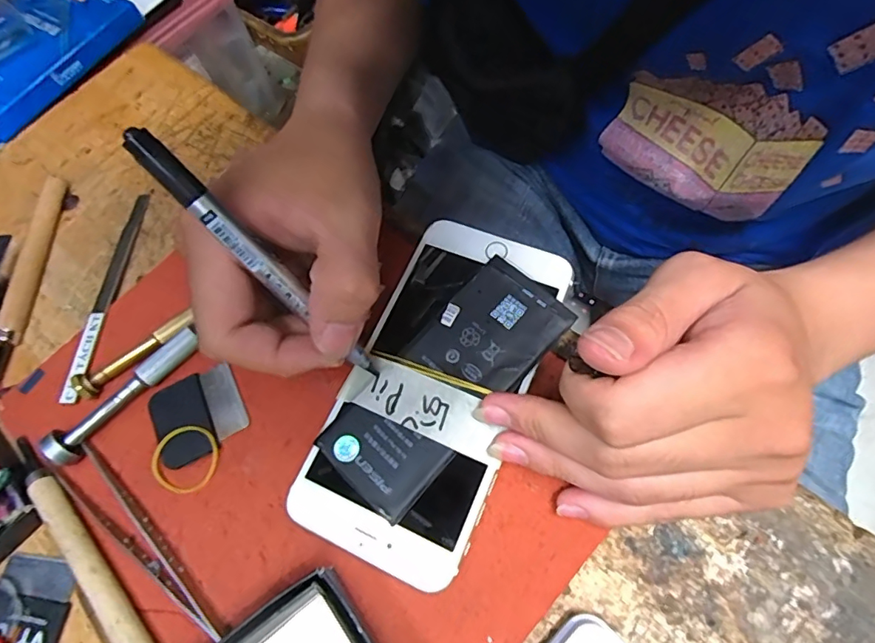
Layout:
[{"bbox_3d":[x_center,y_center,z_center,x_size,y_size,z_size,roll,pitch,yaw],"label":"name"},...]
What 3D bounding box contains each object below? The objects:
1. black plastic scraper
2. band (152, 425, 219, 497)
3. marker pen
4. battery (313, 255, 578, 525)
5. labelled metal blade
[{"bbox_3d":[-0.113,0.043,0.237,0.041,0.006,0.039,-29,66,-6],"label":"black plastic scraper"},{"bbox_3d":[-0.114,0.062,0.228,0.029,0.004,0.029,-3,66,6],"label":"band"},{"bbox_3d":[-0.063,-0.019,0.189,0.007,0.122,0.010,7,55,51],"label":"marker pen"},{"bbox_3d":[0.005,0.025,0.220,0.049,0.004,0.117,37,77,21],"label":"battery"},{"bbox_3d":[-0.181,-0.018,0.275,0.013,0.005,0.128,-1,66,7],"label":"labelled metal blade"}]

